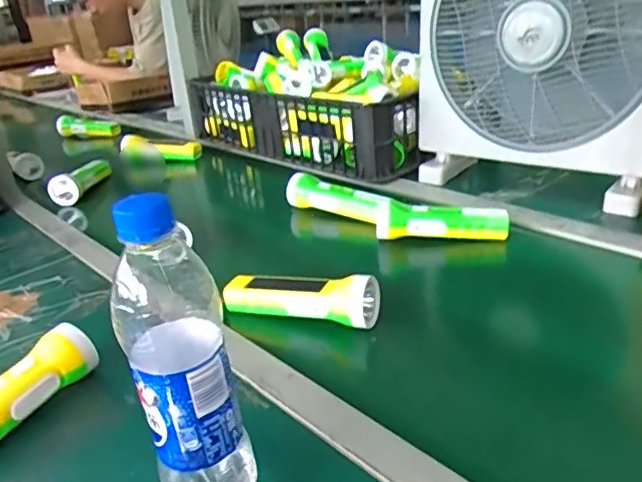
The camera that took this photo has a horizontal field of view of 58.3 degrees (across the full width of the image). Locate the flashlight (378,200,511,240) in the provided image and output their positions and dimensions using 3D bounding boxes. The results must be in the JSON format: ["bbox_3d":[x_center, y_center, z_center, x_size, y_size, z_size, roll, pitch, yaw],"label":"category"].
[{"bbox_3d":[0.159,-0.028,0.766,0.171,0.049,0.049,-1,25,13],"label":"flashlight"}]

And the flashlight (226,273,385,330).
[{"bbox_3d":[-0.027,0.059,0.622,0.174,0.048,0.050,1,26,18],"label":"flashlight"}]

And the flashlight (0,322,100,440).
[{"bbox_3d":[-0.276,0.138,0.496,0.044,0.055,0.164,9,29,32],"label":"flashlight"}]

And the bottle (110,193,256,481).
[{"bbox_3d":[-0.088,0.084,0.366,0.060,0.238,0.056,-13,25,-13],"label":"bottle"}]

